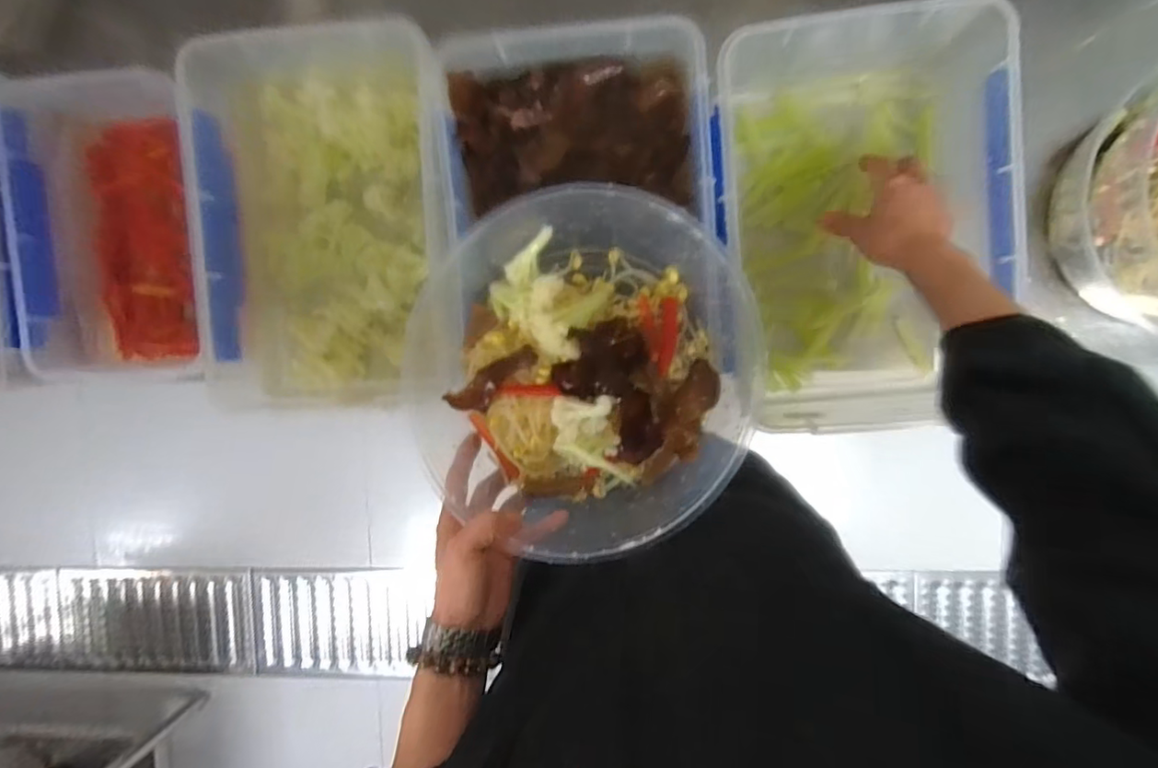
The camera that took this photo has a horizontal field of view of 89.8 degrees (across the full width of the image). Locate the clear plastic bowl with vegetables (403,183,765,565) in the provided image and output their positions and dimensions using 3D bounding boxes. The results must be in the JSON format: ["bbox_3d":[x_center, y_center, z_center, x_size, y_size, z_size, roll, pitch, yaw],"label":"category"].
[{"bbox_3d":[0.002,-0.009,0.503,0.268,0.096,0.287,0,92,5],"label":"clear plastic bowl with vegetables"}]

